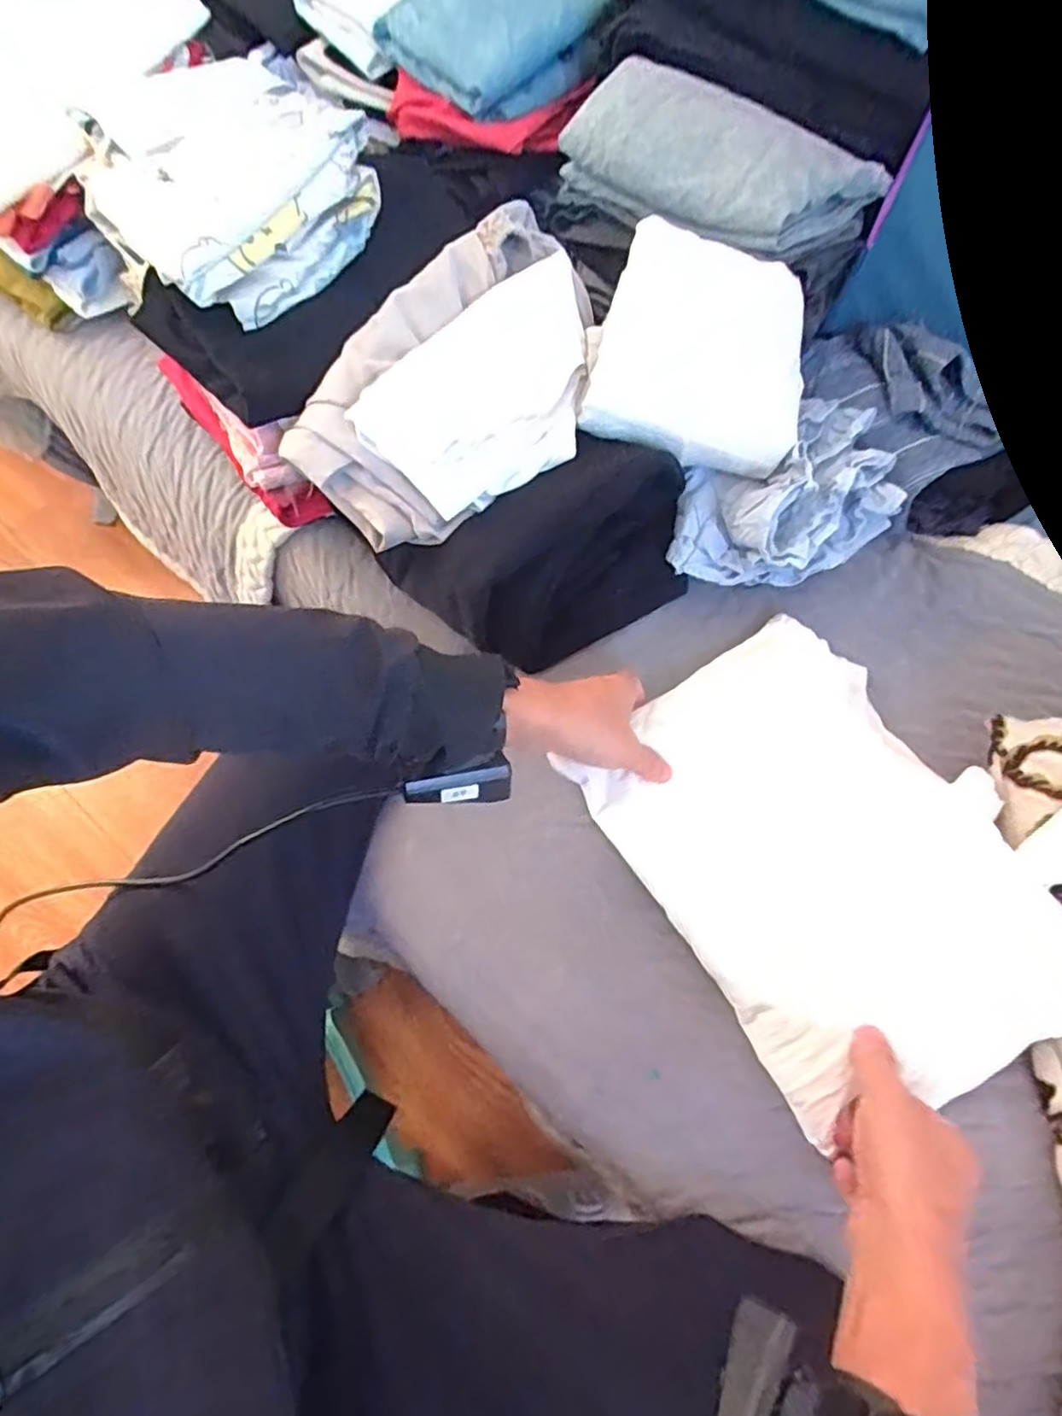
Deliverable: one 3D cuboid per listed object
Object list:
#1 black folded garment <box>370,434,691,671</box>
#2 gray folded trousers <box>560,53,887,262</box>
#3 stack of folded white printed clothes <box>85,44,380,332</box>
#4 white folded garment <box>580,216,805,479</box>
[{"bbox_3d":[0.014,-0.128,0.535,0.233,0.098,0.152,-28,71,-11],"label":"black folded garment"},{"bbox_3d":[0.152,-0.445,0.554,0.249,0.059,0.119,28,70,10],"label":"gray folded trousers"},{"bbox_3d":[-0.230,-0.412,0.527,0.173,0.060,0.200,38,72,14],"label":"stack of folded white printed clothes"},{"bbox_3d":[0.137,-0.279,0.520,0.162,0.031,0.163,14,93,-3],"label":"white folded garment"}]

